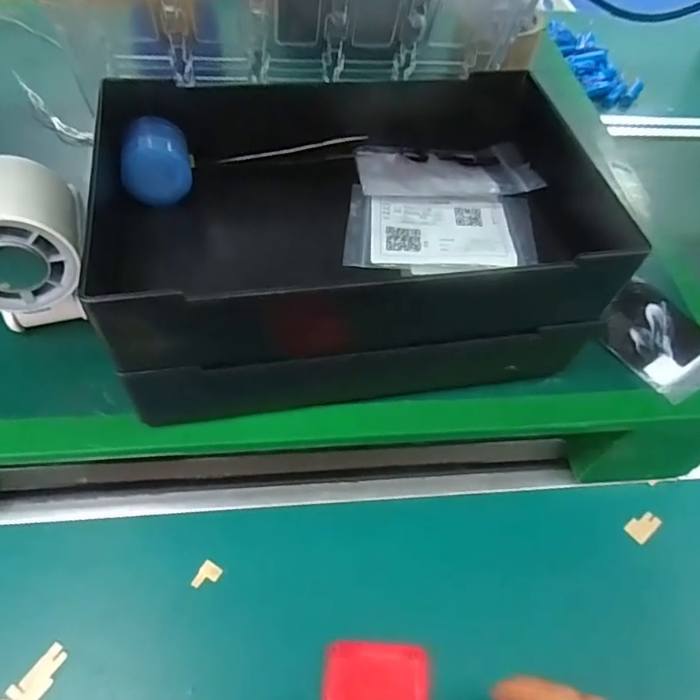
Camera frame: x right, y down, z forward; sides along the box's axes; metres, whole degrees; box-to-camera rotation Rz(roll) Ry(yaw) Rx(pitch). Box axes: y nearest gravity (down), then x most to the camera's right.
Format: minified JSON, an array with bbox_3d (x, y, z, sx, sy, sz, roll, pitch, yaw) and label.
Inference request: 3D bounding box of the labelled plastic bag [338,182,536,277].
[{"bbox_3d":[0.053,-0.069,0.323,0.107,0.008,0.067,4,54,-4],"label":"labelled plastic bag"}]

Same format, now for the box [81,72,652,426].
[{"bbox_3d":[-0.002,-0.081,0.343,0.263,0.098,0.208,-7,56,-12],"label":"box"}]

